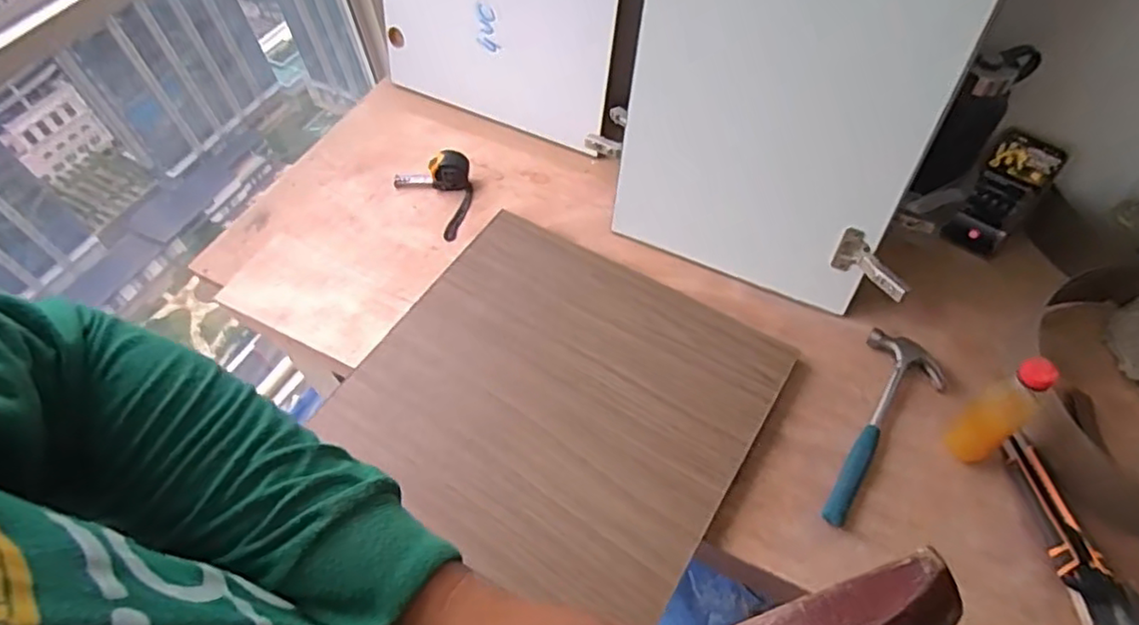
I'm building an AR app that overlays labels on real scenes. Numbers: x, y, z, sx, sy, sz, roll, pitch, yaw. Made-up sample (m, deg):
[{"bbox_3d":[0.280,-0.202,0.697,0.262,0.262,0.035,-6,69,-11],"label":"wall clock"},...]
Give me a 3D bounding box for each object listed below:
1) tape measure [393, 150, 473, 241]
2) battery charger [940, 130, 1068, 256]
[{"bbox_3d":[-0.198,-0.205,1.025,0.103,0.059,0.163,-33,60,-17],"label":"tape measure"},{"bbox_3d":[0.595,-0.161,0.894,0.075,0.160,0.037,38,41,26],"label":"battery charger"}]

